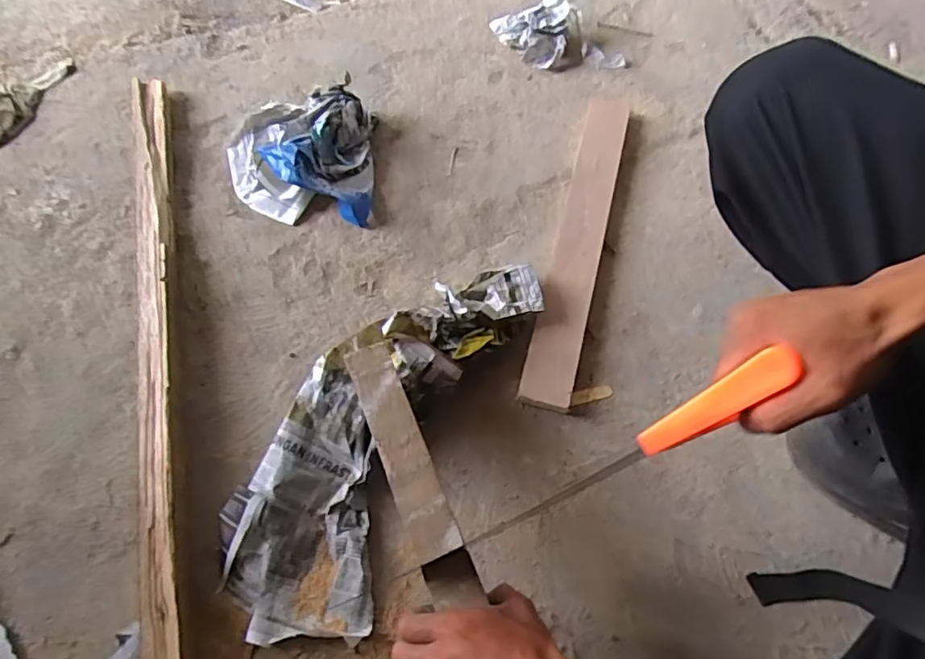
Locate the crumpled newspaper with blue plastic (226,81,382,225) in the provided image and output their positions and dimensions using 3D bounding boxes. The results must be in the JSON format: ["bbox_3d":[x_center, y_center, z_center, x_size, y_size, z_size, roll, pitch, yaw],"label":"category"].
[{"bbox_3d":[-0.222,-0.243,0.760,0.195,0.081,0.210,-2,65,0],"label":"crumpled newspaper with blue plastic"}]

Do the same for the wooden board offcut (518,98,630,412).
[{"bbox_3d":[0.149,-0.122,0.715,0.057,0.017,0.465,19,66,-4],"label":"wooden board offcut"}]

